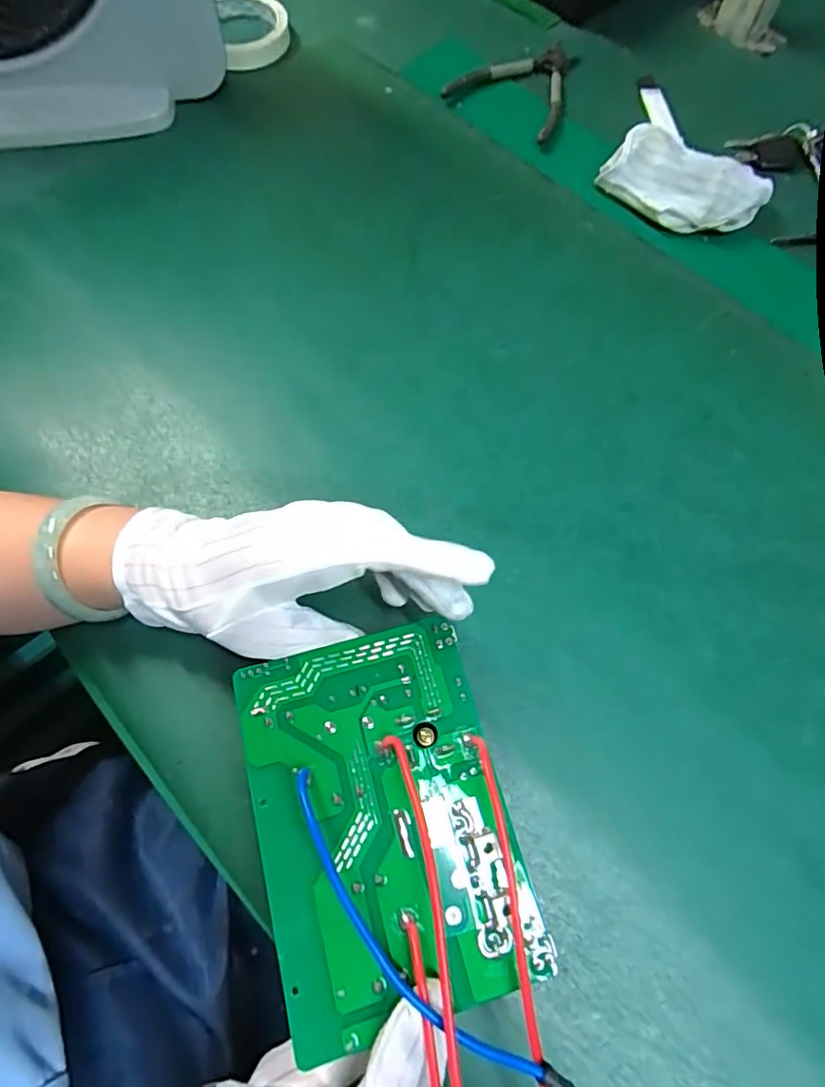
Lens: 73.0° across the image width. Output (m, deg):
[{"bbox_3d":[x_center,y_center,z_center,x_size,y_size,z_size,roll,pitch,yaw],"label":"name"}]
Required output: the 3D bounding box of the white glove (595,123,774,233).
[{"bbox_3d":[0.222,-0.294,0.462,0.122,0.034,0.068,34,71,11],"label":"white glove"}]

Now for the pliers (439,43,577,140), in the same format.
[{"bbox_3d":[0.108,-0.435,0.525,0.107,0.019,0.128,35,71,11],"label":"pliers"}]

